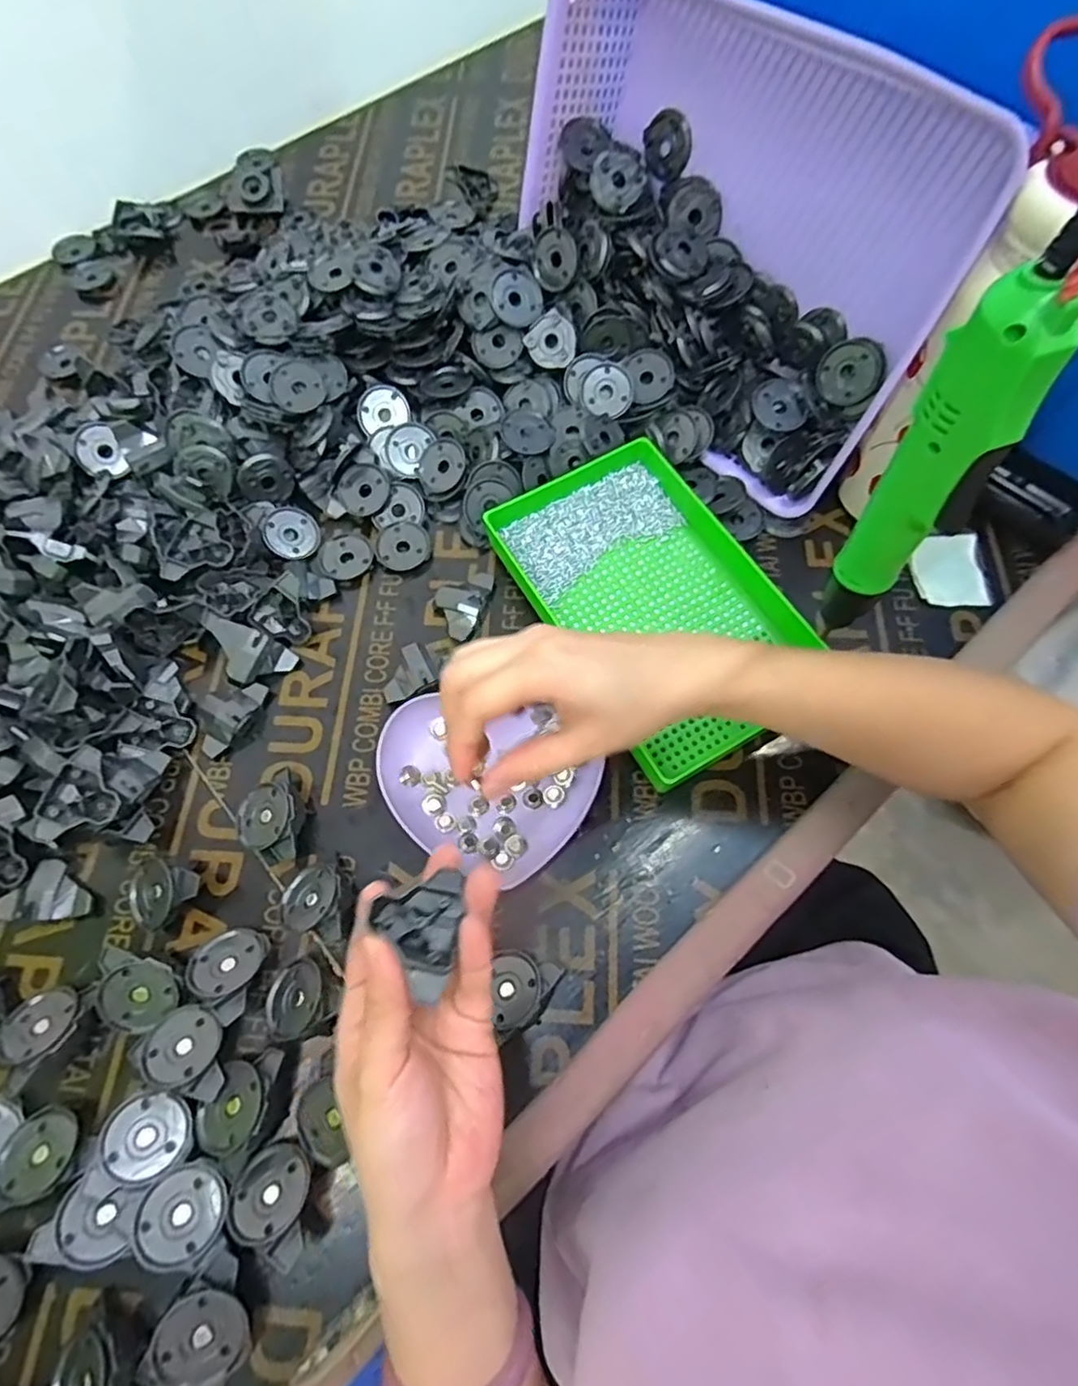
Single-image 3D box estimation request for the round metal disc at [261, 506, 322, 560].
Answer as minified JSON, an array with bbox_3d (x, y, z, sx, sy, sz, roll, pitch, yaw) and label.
[{"bbox_3d":[-0.203,-0.131,0.535,0.044,0.004,0.044,5,78,-22],"label":"round metal disc"}]

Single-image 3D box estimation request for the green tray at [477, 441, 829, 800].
[{"bbox_3d":[0.084,-0.075,0.491,0.153,0.035,0.253,-31,70,-12],"label":"green tray"}]

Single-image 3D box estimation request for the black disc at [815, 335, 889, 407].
[{"bbox_3d":[0.242,-0.249,0.506,0.045,0.048,0.006,60,36,-11],"label":"black disc"}]

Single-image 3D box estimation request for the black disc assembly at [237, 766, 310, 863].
[{"bbox_3d":[-0.179,0.086,0.438,0.042,0.024,0.056,-26,69,-10],"label":"black disc assembly"}]

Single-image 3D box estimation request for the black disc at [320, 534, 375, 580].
[{"bbox_3d":[-0.156,-0.111,0.531,0.040,0.004,0.038,0,67,0],"label":"black disc"}]

